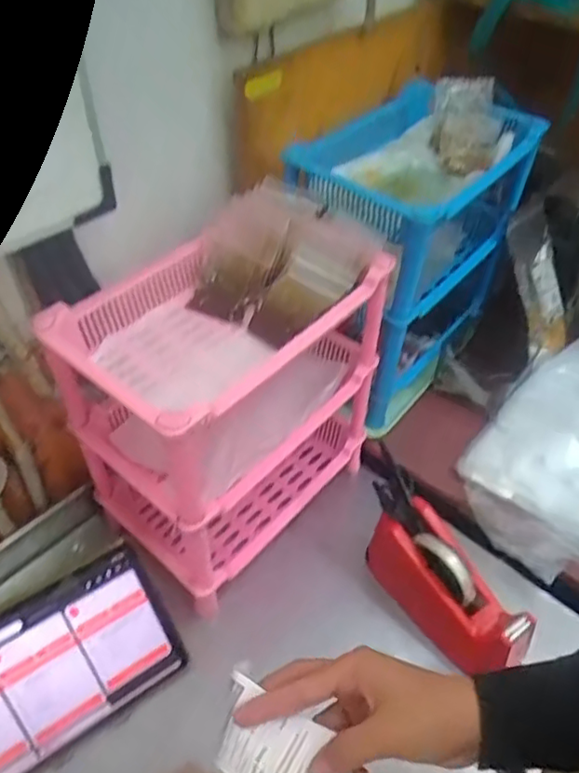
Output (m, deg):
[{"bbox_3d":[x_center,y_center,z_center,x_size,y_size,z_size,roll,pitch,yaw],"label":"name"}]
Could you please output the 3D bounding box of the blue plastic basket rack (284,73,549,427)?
[{"bbox_3d":[0.157,-0.190,0.825,0.190,0.345,0.310,34,54,28],"label":"blue plastic basket rack"}]

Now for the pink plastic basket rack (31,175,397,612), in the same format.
[{"bbox_3d":[-0.066,0.016,0.684,0.207,0.353,0.299,32,53,26],"label":"pink plastic basket rack"}]

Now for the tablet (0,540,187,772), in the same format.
[{"bbox_3d":[-0.239,0.281,0.595,0.243,0.159,0.007,-28,16,-23],"label":"tablet"}]

